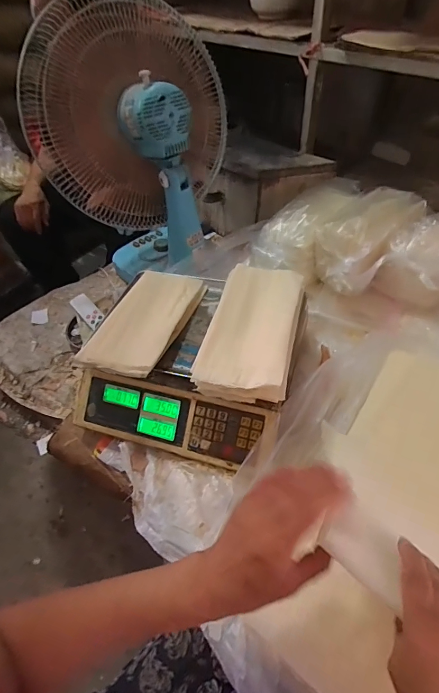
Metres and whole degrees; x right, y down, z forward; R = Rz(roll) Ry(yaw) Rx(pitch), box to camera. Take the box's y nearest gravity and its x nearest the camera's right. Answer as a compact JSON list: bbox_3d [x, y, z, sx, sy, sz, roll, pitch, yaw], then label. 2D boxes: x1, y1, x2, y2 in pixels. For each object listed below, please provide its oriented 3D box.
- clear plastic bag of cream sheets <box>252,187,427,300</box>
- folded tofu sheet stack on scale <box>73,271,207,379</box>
[{"bbox_3d":[0.321,-0.244,0.806,0.157,0.128,0.294,34,58,29],"label":"clear plastic bag of cream sheets"},{"bbox_3d":[-0.126,-0.045,0.623,0.127,0.032,0.240,12,50,14],"label":"folded tofu sheet stack on scale"}]

